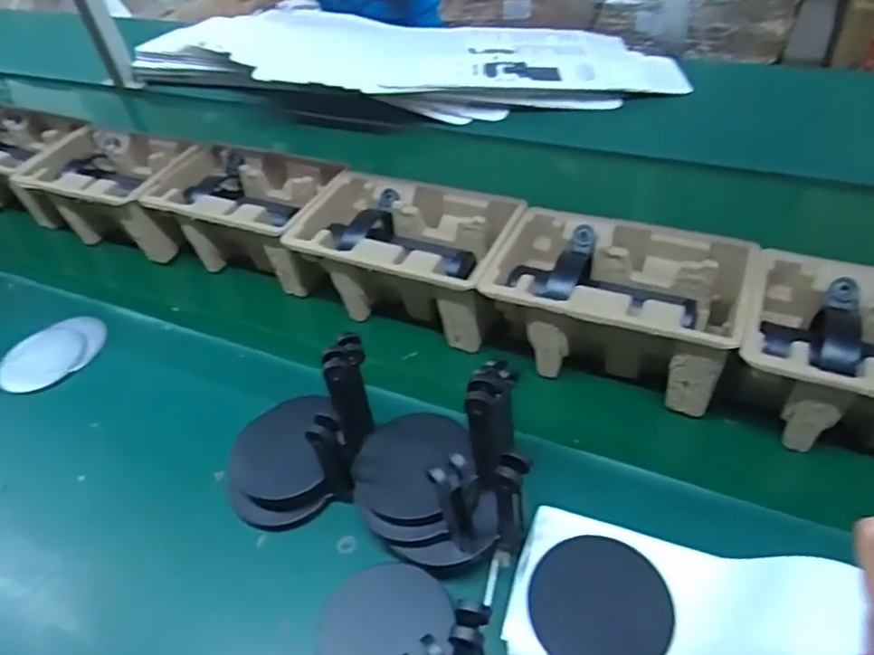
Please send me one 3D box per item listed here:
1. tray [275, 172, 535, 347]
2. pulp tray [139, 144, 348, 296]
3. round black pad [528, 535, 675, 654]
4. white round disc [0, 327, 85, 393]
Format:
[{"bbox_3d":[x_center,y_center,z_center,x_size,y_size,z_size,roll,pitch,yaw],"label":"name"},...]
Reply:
[{"bbox_3d":[-0.031,-0.079,0.692,0.228,0.095,0.145,16,50,22],"label":"tray"},{"bbox_3d":[-0.226,-0.139,0.785,0.229,0.100,0.142,17,50,22],"label":"pulp tray"},{"bbox_3d":[0.109,0.185,0.417,0.089,0.006,0.086,-2,58,3],"label":"round black pad"},{"bbox_3d":[-0.453,0.034,0.719,0.093,0.004,0.093,-4,46,4],"label":"white round disc"}]

